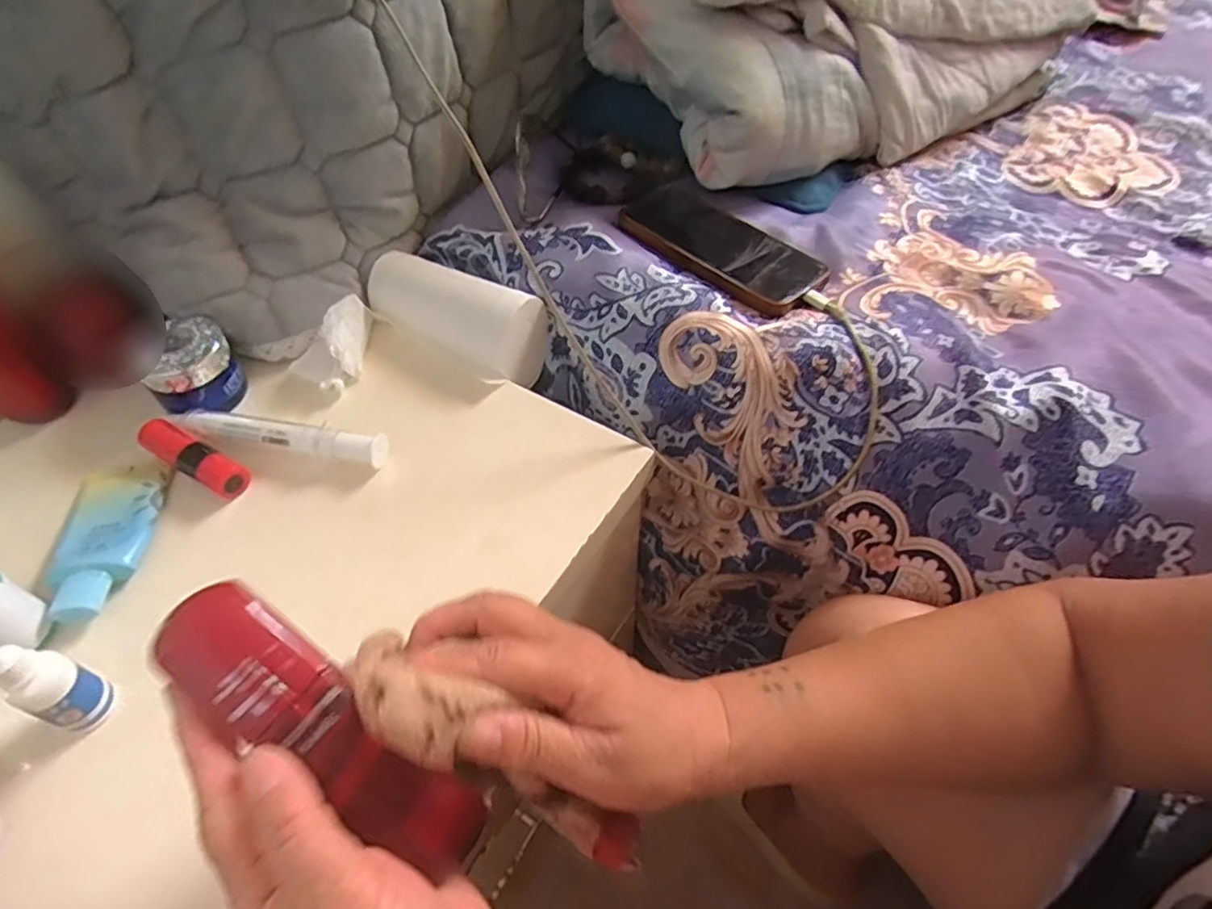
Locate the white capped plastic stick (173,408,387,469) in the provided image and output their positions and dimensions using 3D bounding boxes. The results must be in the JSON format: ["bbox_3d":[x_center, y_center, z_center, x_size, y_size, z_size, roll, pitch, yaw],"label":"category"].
[{"bbox_3d":[-0.212,-0.011,0.422,0.144,0.023,0.022,9,52,8],"label":"white capped plastic stick"}]

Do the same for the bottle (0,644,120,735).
[{"bbox_3d":[-0.250,0.104,0.291,0.020,0.060,0.025,21,55,16],"label":"bottle"}]

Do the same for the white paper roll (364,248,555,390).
[{"bbox_3d":[-0.111,-0.105,0.480,0.149,0.046,0.064,29,57,22],"label":"white paper roll"}]

